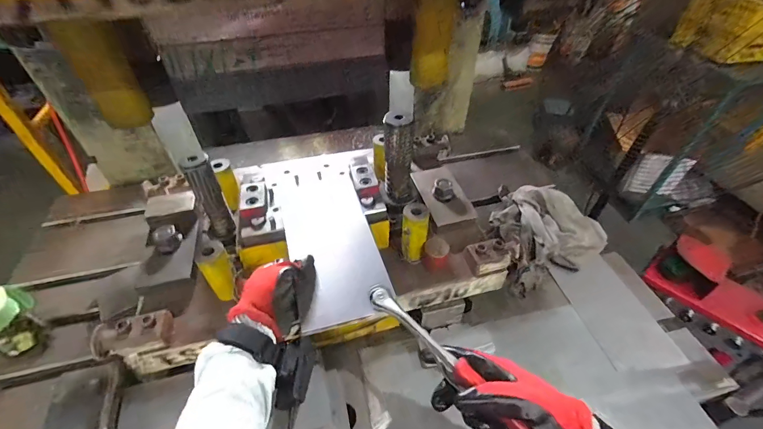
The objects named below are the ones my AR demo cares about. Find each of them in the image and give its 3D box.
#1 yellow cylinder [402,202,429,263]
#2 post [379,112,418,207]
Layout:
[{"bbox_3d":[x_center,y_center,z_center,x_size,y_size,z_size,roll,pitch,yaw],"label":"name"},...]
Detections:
[{"bbox_3d":[0.053,0.035,0.565,0.041,0.105,0.036,1,44,3],"label":"yellow cylinder"},{"bbox_3d":[0.028,-0.086,0.571,0.052,0.156,0.047,-3,44,-1],"label":"post"}]

